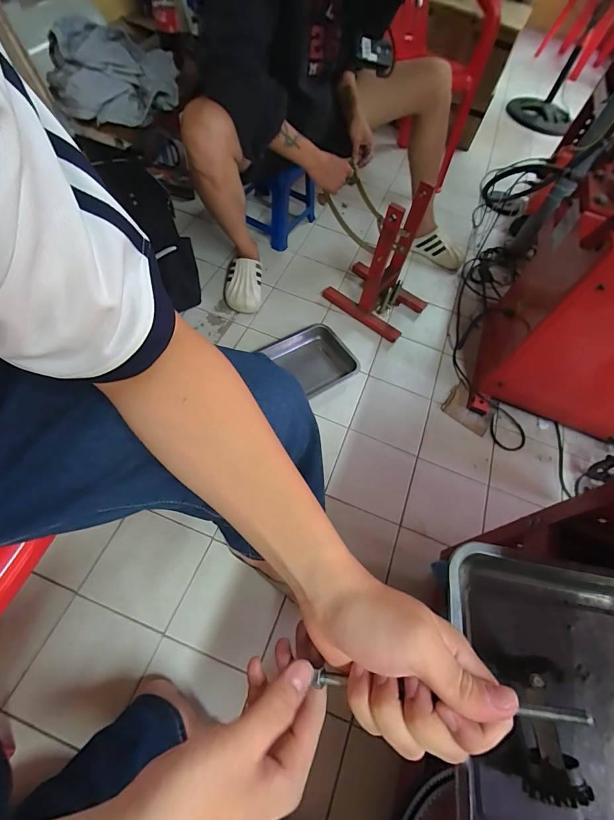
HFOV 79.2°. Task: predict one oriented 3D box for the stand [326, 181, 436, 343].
[{"bbox_3d":[0.244,-0.449,1.104,0.281,0.360,0.204,37,63,14],"label":"stand"}]

